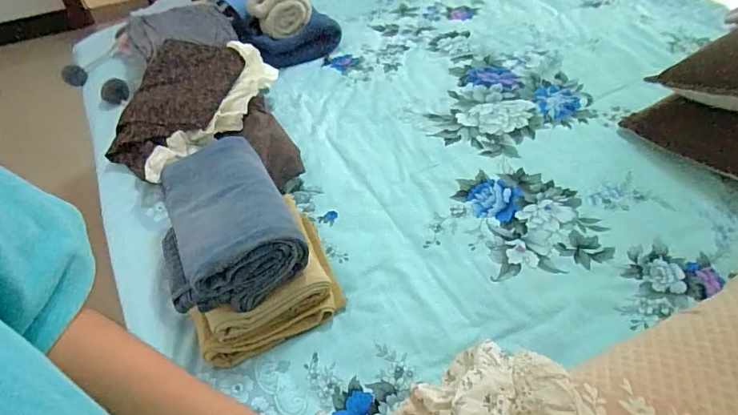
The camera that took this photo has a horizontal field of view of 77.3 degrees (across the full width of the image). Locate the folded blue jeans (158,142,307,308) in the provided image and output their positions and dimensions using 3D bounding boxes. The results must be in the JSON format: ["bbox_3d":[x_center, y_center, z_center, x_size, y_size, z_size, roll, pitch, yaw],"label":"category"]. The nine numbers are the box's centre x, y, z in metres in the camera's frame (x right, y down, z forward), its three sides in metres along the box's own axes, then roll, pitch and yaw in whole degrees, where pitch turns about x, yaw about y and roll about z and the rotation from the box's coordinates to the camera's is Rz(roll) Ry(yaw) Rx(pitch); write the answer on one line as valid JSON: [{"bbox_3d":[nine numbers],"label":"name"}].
[{"bbox_3d":[-0.244,0.014,0.744,0.197,0.109,0.293,-22,49,-17],"label":"folded blue jeans"}]

